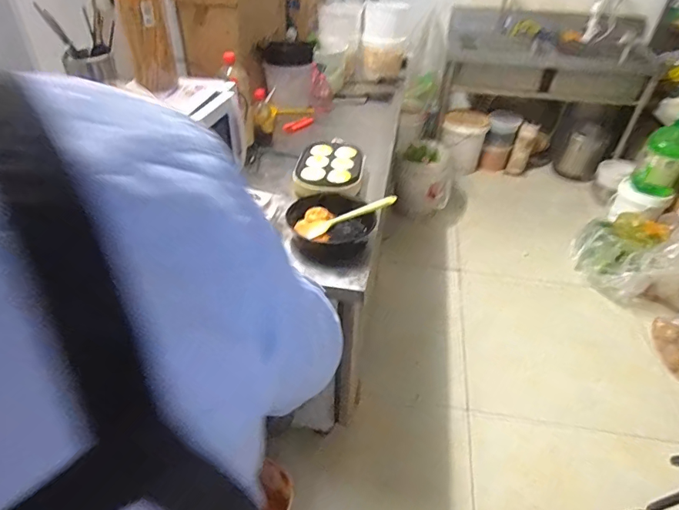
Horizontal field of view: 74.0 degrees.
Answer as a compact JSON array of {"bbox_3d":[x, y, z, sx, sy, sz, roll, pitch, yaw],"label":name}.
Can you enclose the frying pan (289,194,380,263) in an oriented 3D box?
[{"bbox_3d":[-0.015,-0.089,1.140,0.208,0.076,0.238,-23,45,-27],"label":"frying pan"}]

